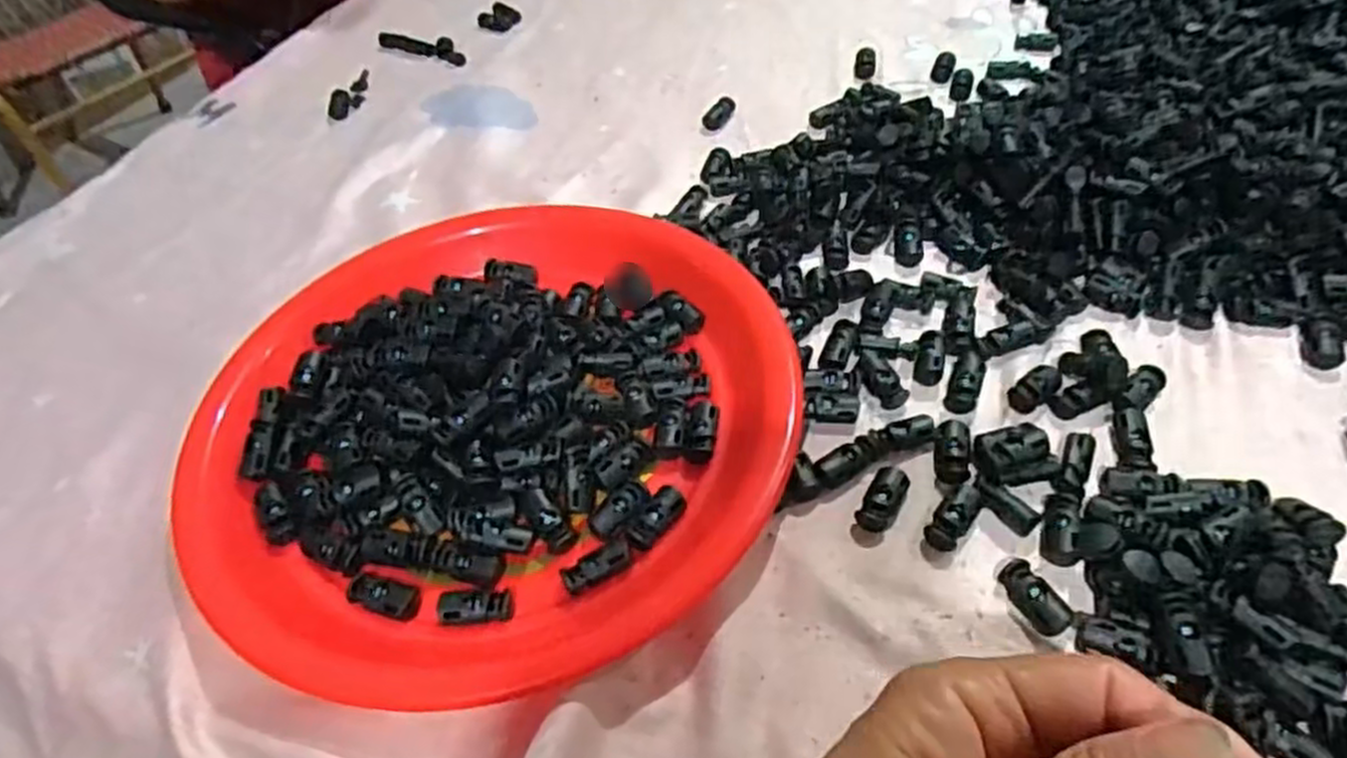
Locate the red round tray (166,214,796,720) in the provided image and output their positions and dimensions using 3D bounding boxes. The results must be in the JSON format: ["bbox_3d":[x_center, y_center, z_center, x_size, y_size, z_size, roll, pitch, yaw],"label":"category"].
[{"bbox_3d":[-0.079,0.008,0.354,0.252,0.036,0.253,-3,48,3],"label":"red round tray"}]

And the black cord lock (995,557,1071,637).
[{"bbox_3d":[0.131,0.080,0.288,0.012,0.009,0.028,-21,50,-13],"label":"black cord lock"}]

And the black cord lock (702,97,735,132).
[{"bbox_3d":[0.031,-0.177,0.528,0.013,0.008,0.031,22,56,22],"label":"black cord lock"}]

